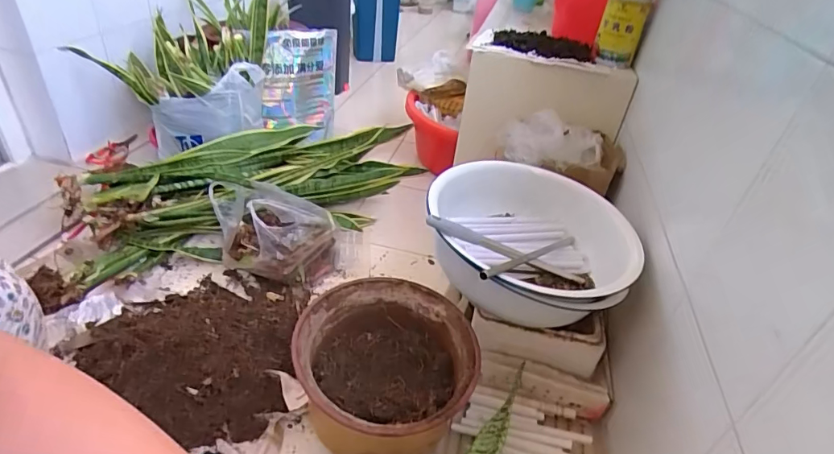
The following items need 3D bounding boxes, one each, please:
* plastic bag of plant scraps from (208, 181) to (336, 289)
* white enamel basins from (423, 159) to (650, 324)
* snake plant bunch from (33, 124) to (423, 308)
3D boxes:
[{"bbox_3d":[-0.301,0.008,1.015,0.216,0.163,0.211,-13,40,-26],"label":"plastic bag of plant scraps"},{"bbox_3d":[0.203,0.031,0.807,0.355,0.138,0.325,5,36,-3],"label":"white enamel basins"},{"bbox_3d":[-0.382,-0.101,1.166,0.914,0.143,0.327,-16,42,-29],"label":"snake plant bunch"}]

